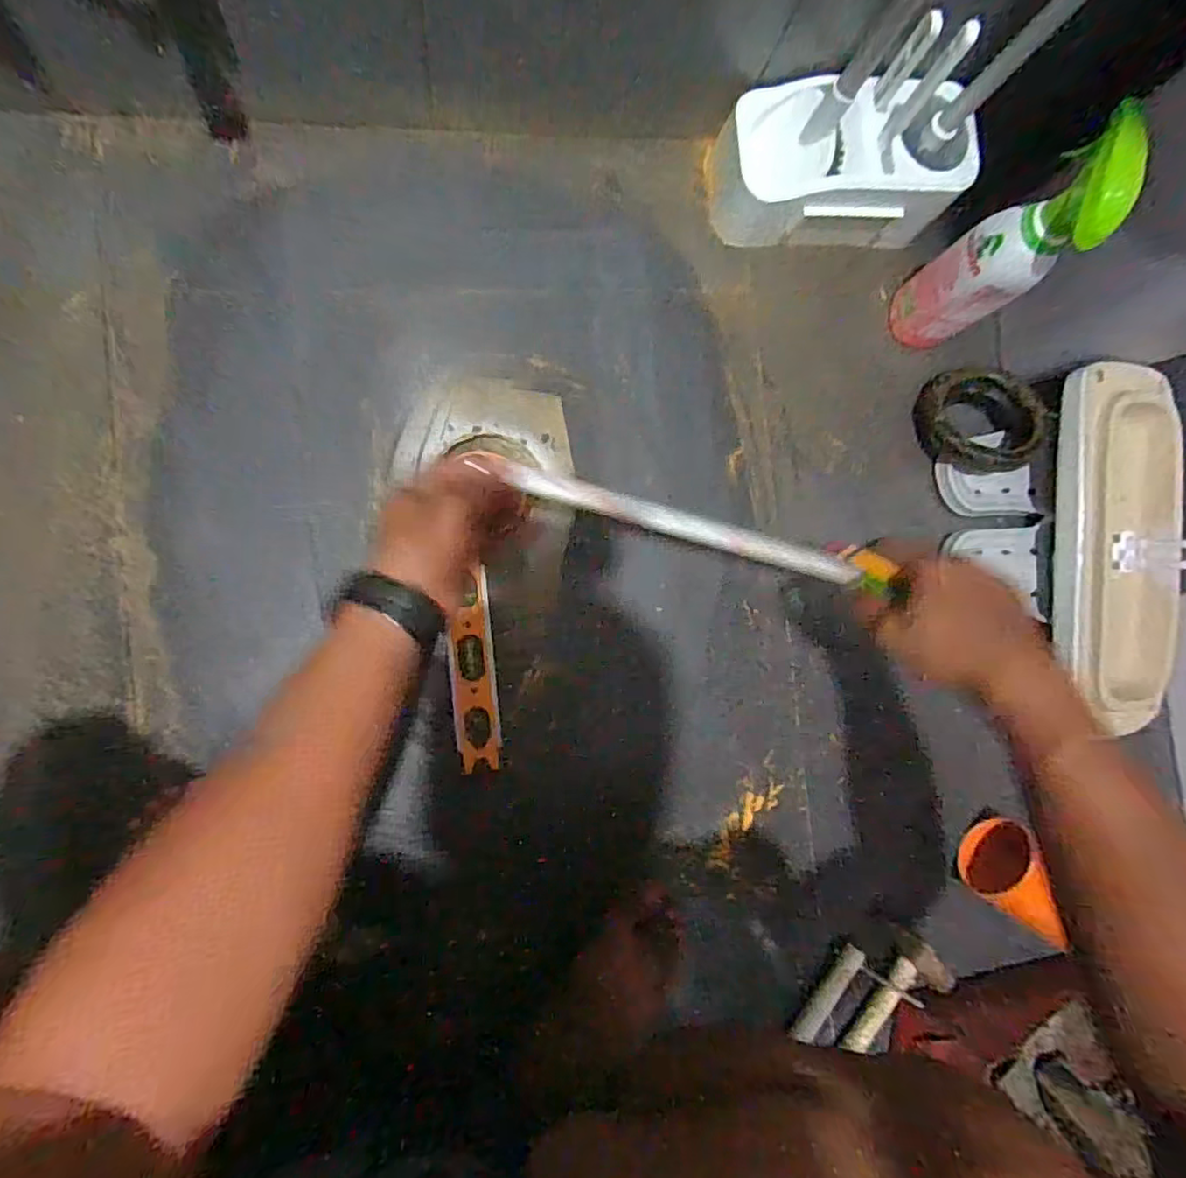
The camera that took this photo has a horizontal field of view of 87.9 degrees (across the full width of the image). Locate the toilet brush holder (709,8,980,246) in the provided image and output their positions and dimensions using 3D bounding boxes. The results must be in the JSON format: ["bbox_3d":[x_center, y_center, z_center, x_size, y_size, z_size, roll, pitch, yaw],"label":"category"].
[{"bbox_3d":[0.242,-0.405,0.574,0.243,0.160,0.108,0,87,-7],"label":"toilet brush holder"}]

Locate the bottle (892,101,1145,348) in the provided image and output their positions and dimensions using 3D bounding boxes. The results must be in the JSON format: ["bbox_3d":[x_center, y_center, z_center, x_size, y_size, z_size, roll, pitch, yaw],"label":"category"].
[{"bbox_3d":[0.364,-0.295,0.552,0.073,0.229,0.081,-35,91,-7],"label":"bottle"}]

